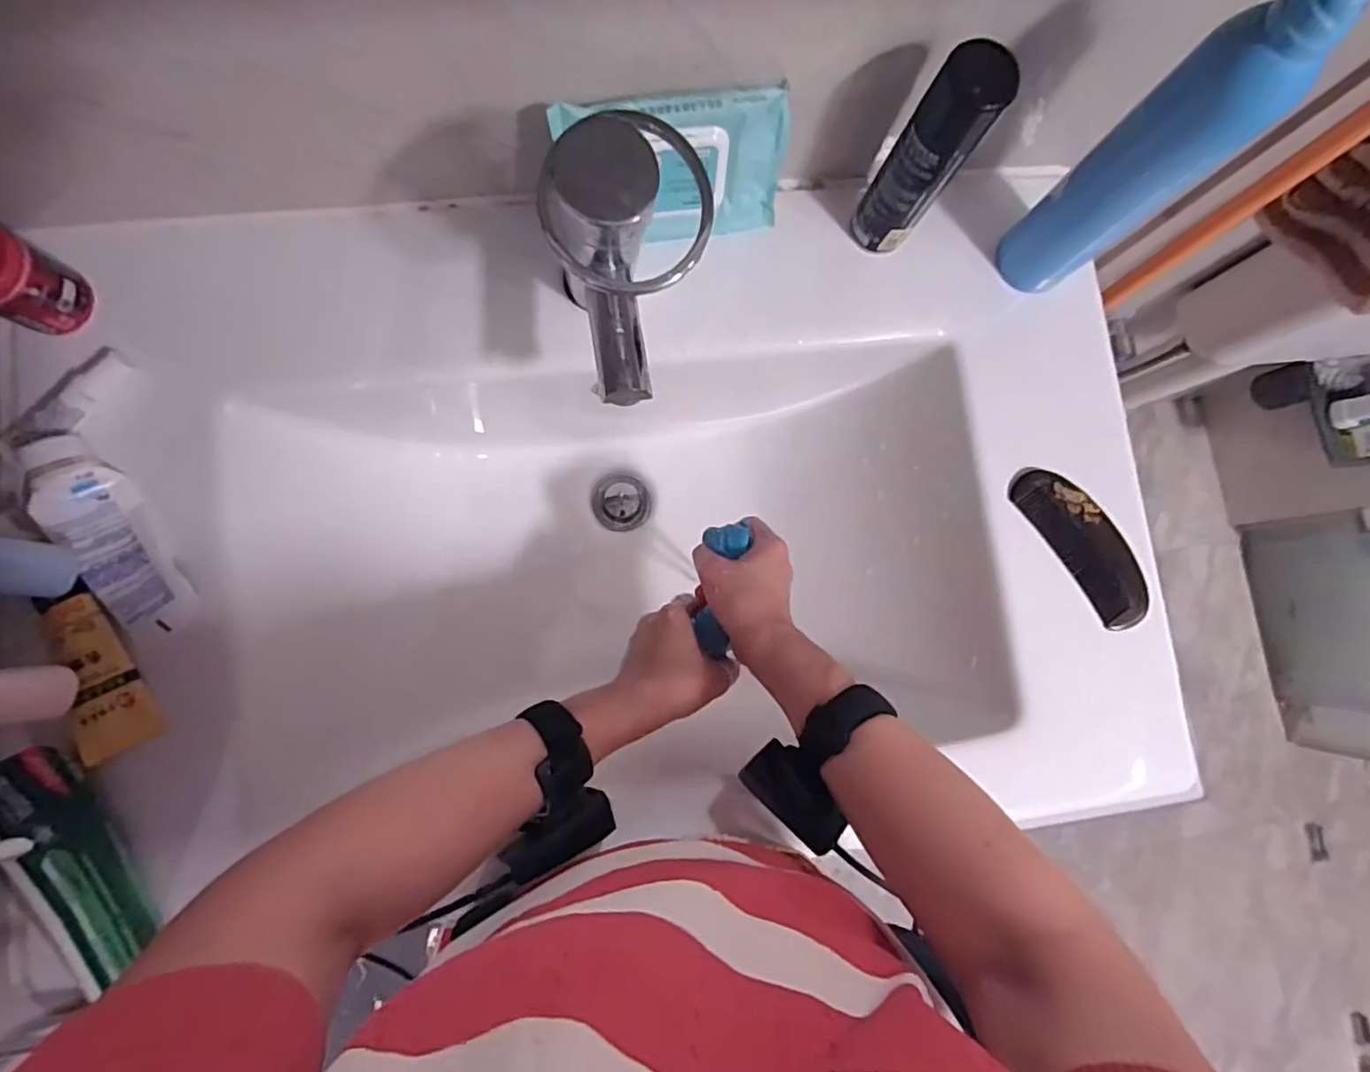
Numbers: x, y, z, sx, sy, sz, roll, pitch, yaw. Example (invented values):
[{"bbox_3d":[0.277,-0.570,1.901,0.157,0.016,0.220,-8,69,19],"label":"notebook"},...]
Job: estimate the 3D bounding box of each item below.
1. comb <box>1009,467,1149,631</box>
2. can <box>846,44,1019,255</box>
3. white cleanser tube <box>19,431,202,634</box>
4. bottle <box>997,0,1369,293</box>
[{"bbox_3d":[0.318,0.005,0.495,0.051,0.012,0.142,-35,87,-8],"label":"comb"},{"bbox_3d":[0.161,-0.253,0.425,0.045,0.152,0.038,36,82,0],"label":"can"},{"bbox_3d":[-0.395,0.000,0.426,0.049,0.031,0.149,-34,87,-8],"label":"white cleanser tube"},{"bbox_3d":[0.287,-0.231,0.396,0.052,0.224,0.042,6,83,-4],"label":"bottle"}]

